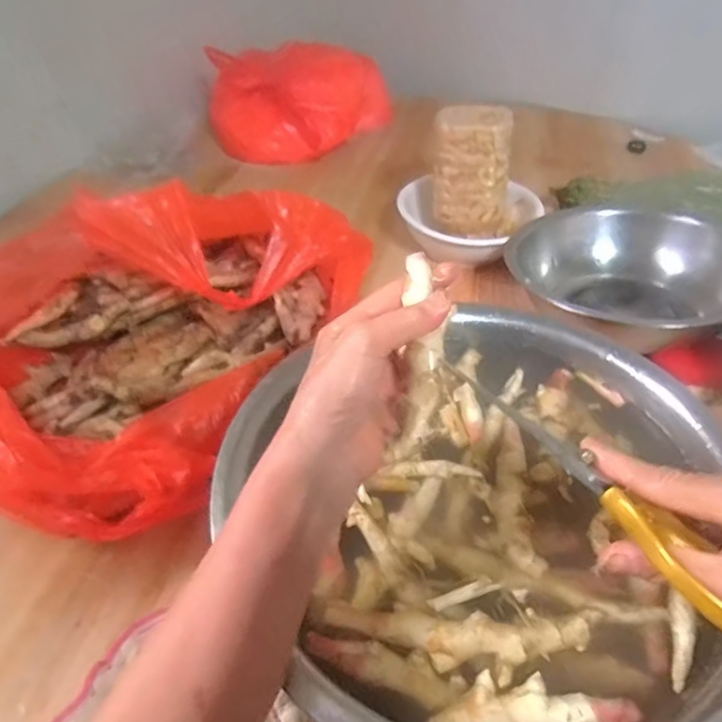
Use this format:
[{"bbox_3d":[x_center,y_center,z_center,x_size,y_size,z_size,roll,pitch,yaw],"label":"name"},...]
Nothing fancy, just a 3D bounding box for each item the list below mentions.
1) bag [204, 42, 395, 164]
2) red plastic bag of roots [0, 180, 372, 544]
[{"bbox_3d":[-0.110,-0.453,1.004,0.317,0.140,0.184,1,44,0],"label":"bag"},{"bbox_3d":[-0.206,-0.031,0.516,0.280,0.199,0.368,24,49,23],"label":"red plastic bag of roots"}]

